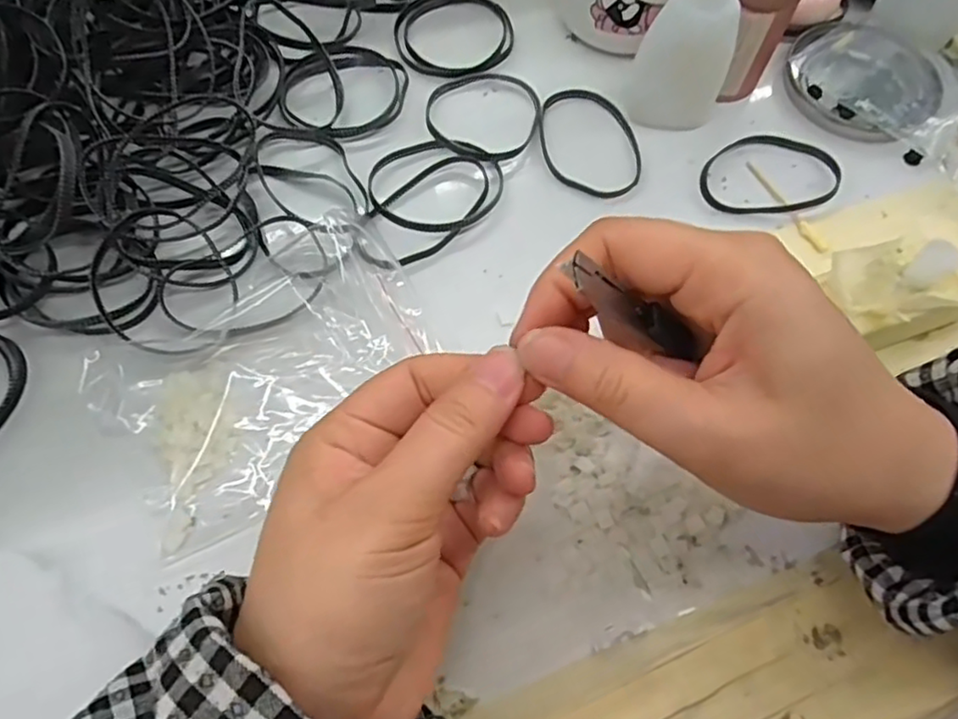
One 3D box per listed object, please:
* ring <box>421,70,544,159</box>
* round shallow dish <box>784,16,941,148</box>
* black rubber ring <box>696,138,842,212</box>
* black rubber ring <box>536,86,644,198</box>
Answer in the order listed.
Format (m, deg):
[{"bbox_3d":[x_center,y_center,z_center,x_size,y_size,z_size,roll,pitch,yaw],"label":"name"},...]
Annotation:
[{"bbox_3d":[0.001,-0.125,0.330,0.057,0.006,0.062,1,65,-3],"label":"ring"},{"bbox_3d":[0.205,-0.151,0.350,0.076,0.010,0.081,1,65,-3],"label":"round shallow dish"},{"bbox_3d":[0.141,-0.092,0.323,0.071,0.005,0.047,-13,67,-9],"label":"black rubber ring"},{"bbox_3d":[0.055,-0.109,0.327,0.048,0.005,0.067,-9,66,-7],"label":"black rubber ring"}]

